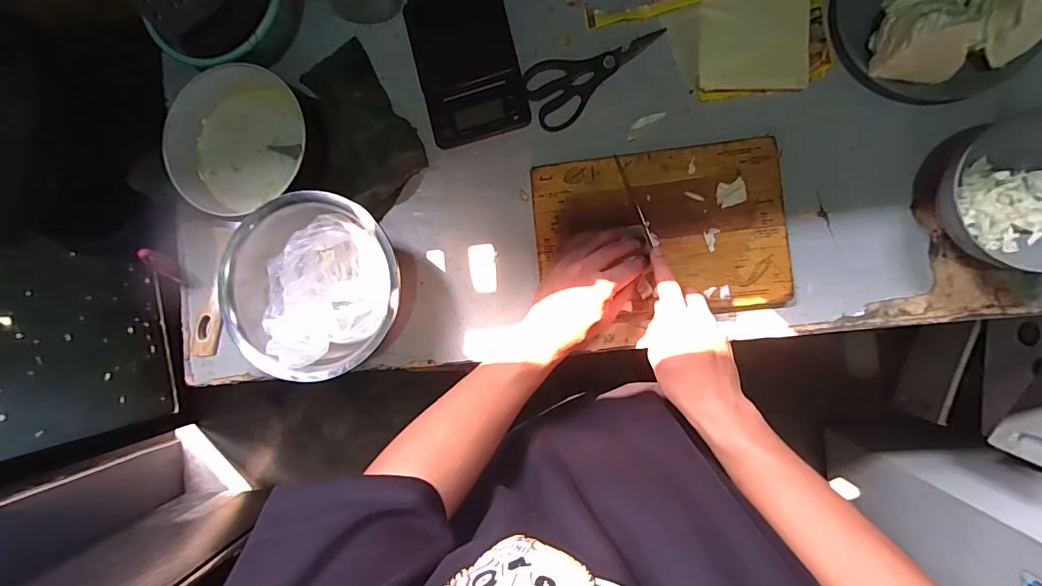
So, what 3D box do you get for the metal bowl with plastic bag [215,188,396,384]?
[{"bbox_3d":[-0.245,-0.012,0.579,0.215,0.112,0.203,0,89,7],"label":"metal bowl with plastic bag"}]

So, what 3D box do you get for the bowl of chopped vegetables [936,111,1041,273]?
[{"bbox_3d":[0.534,-0.099,0.499,0.164,0.084,0.159,0,89,7],"label":"bowl of chopped vegetables"}]

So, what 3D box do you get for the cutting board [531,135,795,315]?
[{"bbox_3d":[0.169,-0.075,0.565,0.296,0.013,0.201,-6,88,7],"label":"cutting board"}]

